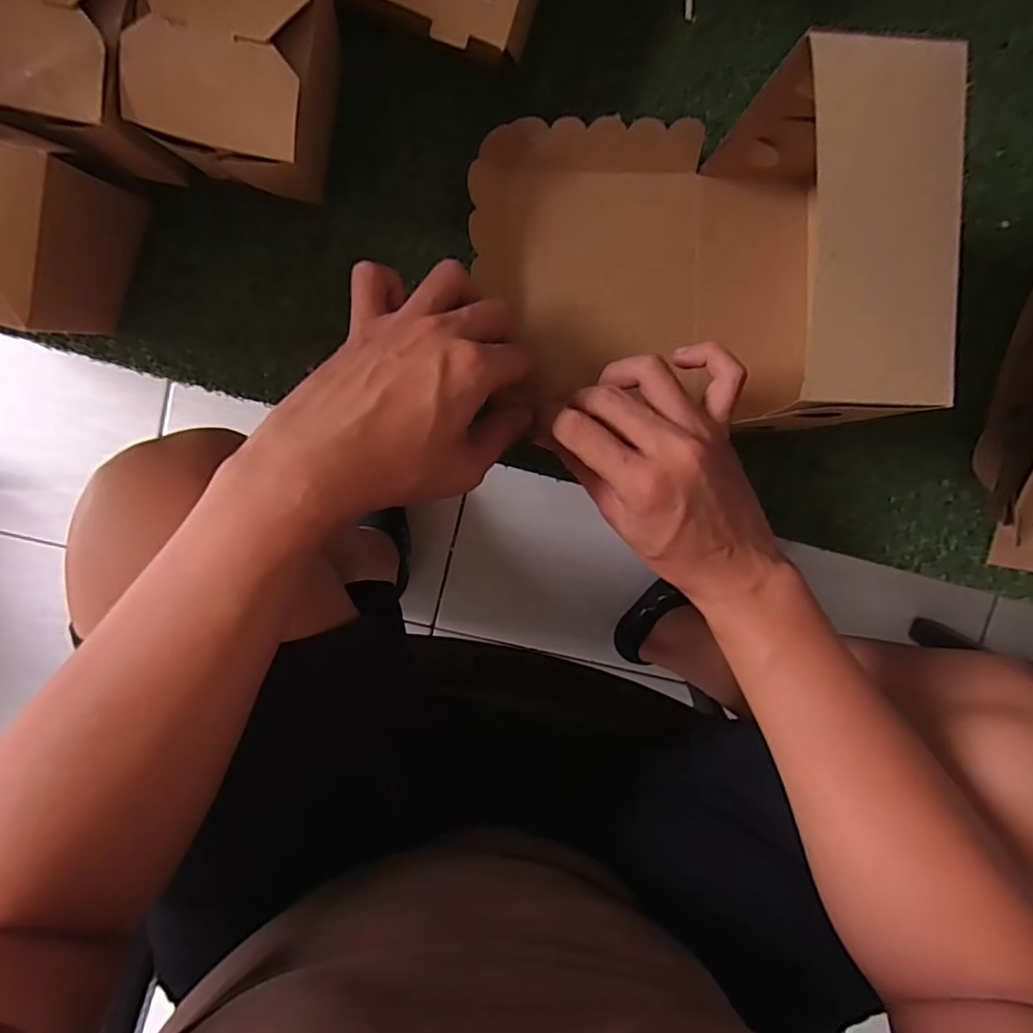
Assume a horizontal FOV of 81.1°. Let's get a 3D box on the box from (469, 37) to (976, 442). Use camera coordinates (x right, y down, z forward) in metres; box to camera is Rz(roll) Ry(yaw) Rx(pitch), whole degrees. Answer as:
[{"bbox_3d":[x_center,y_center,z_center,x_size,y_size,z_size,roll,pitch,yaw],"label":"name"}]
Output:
[{"bbox_3d":[0.089,-0.145,0.328,0.219,0.139,0.171,0,97,-4],"label":"box"}]

